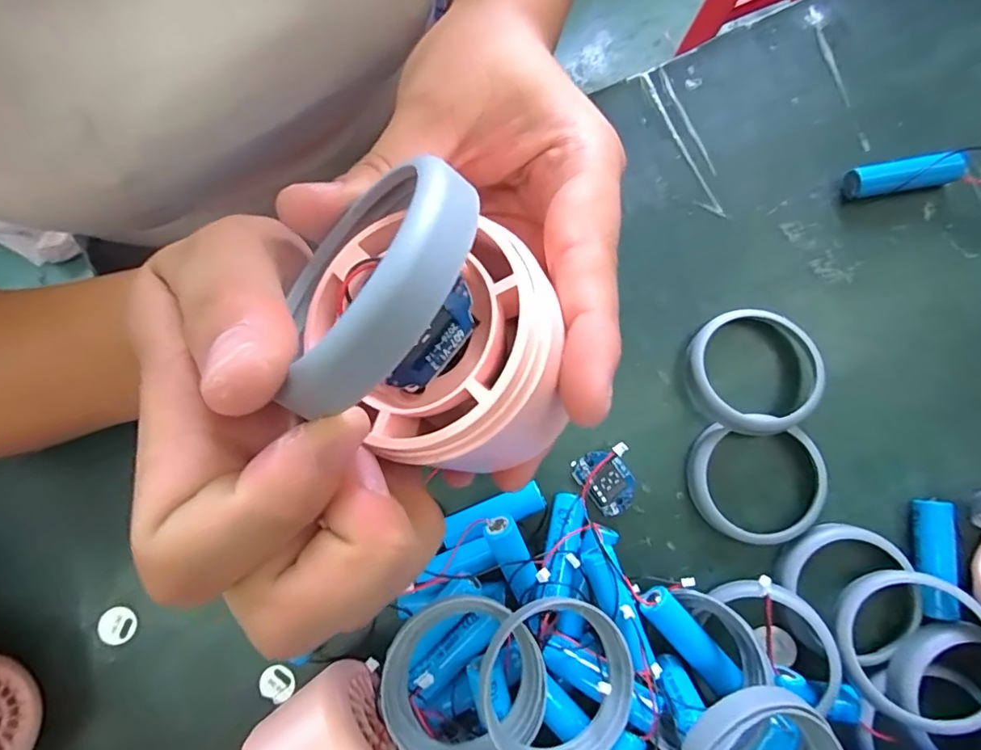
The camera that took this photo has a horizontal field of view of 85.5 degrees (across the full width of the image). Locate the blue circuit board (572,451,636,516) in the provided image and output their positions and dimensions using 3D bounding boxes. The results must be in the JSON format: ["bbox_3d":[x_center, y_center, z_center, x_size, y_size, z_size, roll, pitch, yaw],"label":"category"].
[{"bbox_3d":[0.054,0.049,0.247,0.022,0.006,0.029,-38,81,-2],"label":"blue circuit board"}]

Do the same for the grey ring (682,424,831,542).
[{"bbox_3d":[0.121,0.050,0.241,0.058,0.013,0.051,2,82,4],"label":"grey ring"}]

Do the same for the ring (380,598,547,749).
[{"bbox_3d":[-0.010,0.117,0.201,0.060,0.008,0.058,0,72,1],"label":"ring"}]

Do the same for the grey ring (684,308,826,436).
[{"bbox_3d":[0.118,-0.003,0.240,0.056,0.016,0.057,-1,82,4],"label":"grey ring"}]

